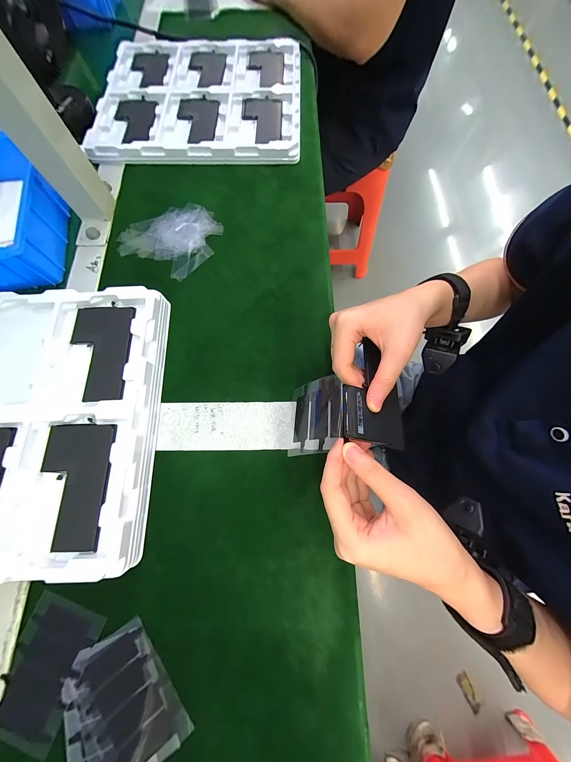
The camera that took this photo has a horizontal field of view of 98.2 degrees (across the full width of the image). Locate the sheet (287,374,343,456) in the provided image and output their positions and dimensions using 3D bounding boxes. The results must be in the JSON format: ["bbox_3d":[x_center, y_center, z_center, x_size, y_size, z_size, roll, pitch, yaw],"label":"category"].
[{"bbox_3d":[0.025,0.029,0.210,0.005,0.053,0.063,28,55,-36],"label":"sheet"}]

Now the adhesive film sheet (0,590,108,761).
[{"bbox_3d":[-0.201,0.240,0.207,0.063,0.004,0.092,16,74,5],"label":"adhesive film sheet"}]

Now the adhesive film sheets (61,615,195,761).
[{"bbox_3d":[-0.134,0.262,0.199,0.086,0.006,0.095,-32,76,-8],"label":"adhesive film sheets"}]

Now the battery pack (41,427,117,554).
[{"bbox_3d":[-0.193,0.093,0.225,0.064,0.005,0.107,-4,74,-1],"label":"battery pack"}]

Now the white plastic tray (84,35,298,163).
[{"bbox_3d":[-0.137,-0.457,0.397,0.313,0.027,0.271,1,74,1],"label":"white plastic tray"}]

